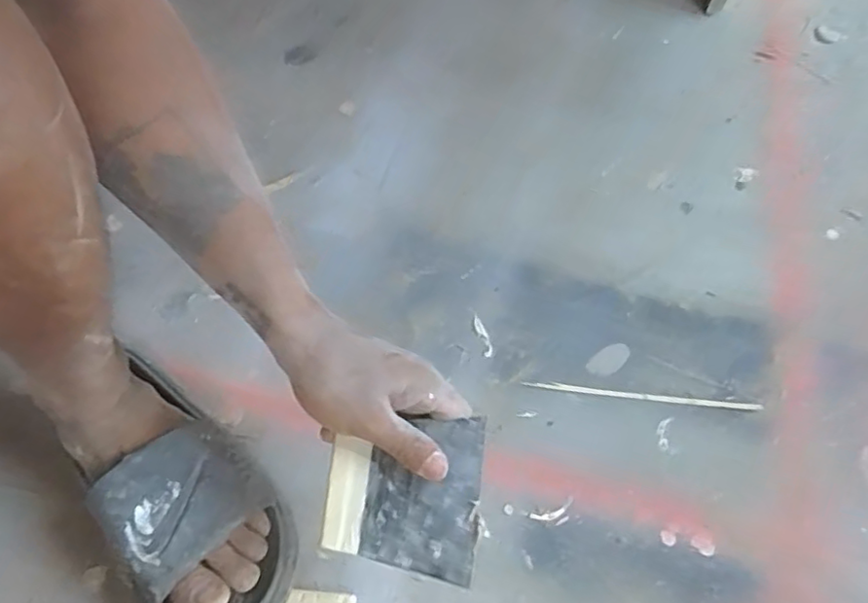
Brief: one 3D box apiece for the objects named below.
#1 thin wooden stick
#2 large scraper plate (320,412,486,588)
[{"bbox_3d":[0.196,0.089,0.574,0.225,0.004,0.007,6,63,-1],"label":"thin wooden stick"},{"bbox_3d":[-0.019,0.126,0.399,0.097,0.005,0.100,8,80,-6],"label":"large scraper plate"}]

